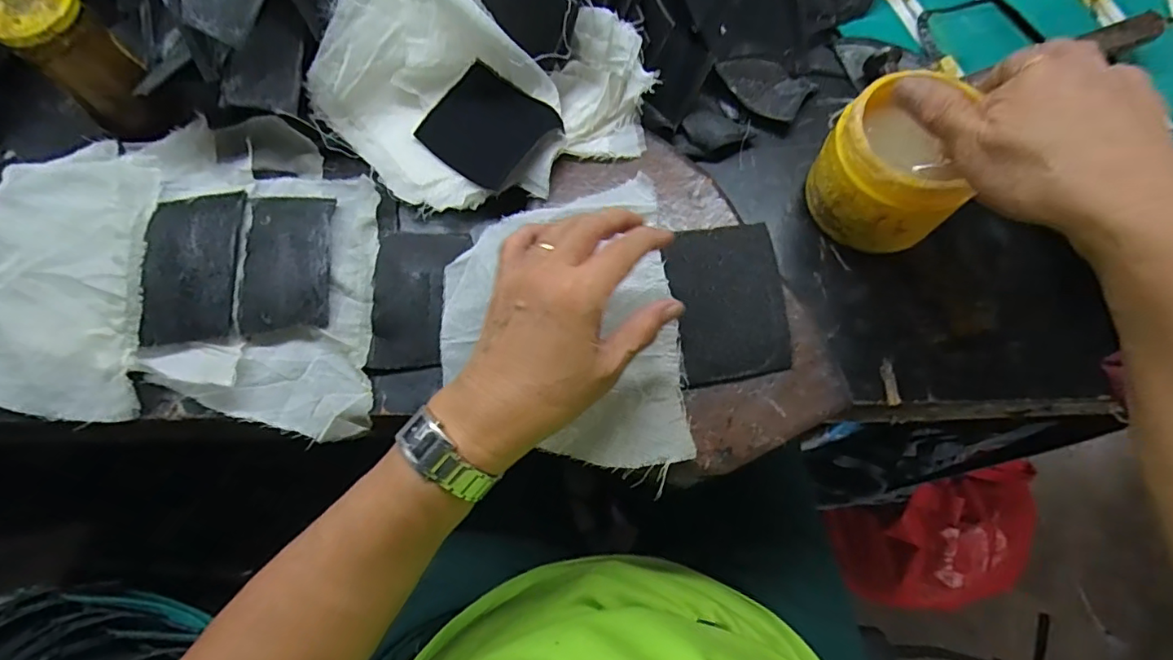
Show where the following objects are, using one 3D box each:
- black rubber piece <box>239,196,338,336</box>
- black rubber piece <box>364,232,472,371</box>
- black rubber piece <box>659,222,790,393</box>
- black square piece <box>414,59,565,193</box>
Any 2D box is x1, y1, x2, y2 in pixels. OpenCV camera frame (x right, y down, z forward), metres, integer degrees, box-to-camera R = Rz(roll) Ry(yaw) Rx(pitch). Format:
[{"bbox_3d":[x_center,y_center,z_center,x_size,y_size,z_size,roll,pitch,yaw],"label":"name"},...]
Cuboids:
[{"bbox_3d":[-0.215,-0.051,0.389,0.060,0.011,0.103,-2,70,1],"label":"black rubber piece"},{"bbox_3d":[-0.123,-0.025,0.391,0.060,0.015,0.105,1,70,2],"label":"black rubber piece"},{"bbox_3d":[0.096,-0.019,0.366,0.073,0.010,0.106,-7,70,-1],"label":"black rubber piece"},{"bbox_3d":[-0.075,-0.154,0.413,0.100,0.012,0.078,38,89,22],"label":"black square piece"}]

